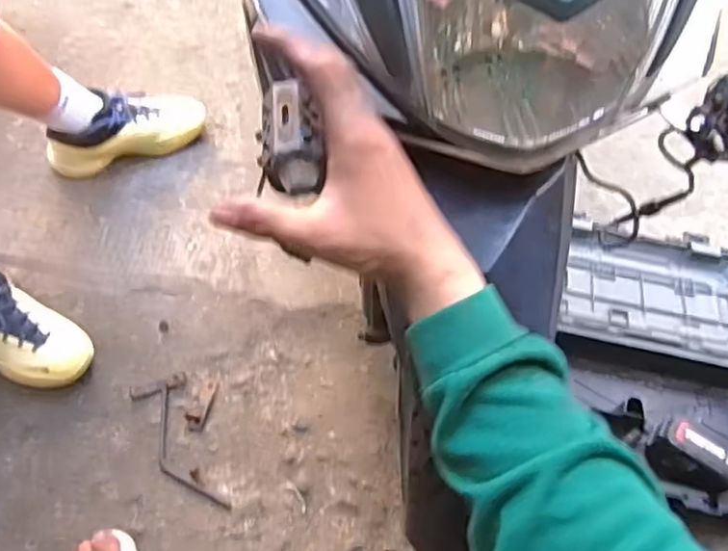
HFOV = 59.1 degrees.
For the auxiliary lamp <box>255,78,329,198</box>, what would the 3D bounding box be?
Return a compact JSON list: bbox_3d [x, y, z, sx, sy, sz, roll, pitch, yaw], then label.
[{"bbox_3d":[-0.044,-0.084,0.380,0.036,0.028,0.067,-2,58,-4],"label":"auxiliary lamp"}]

